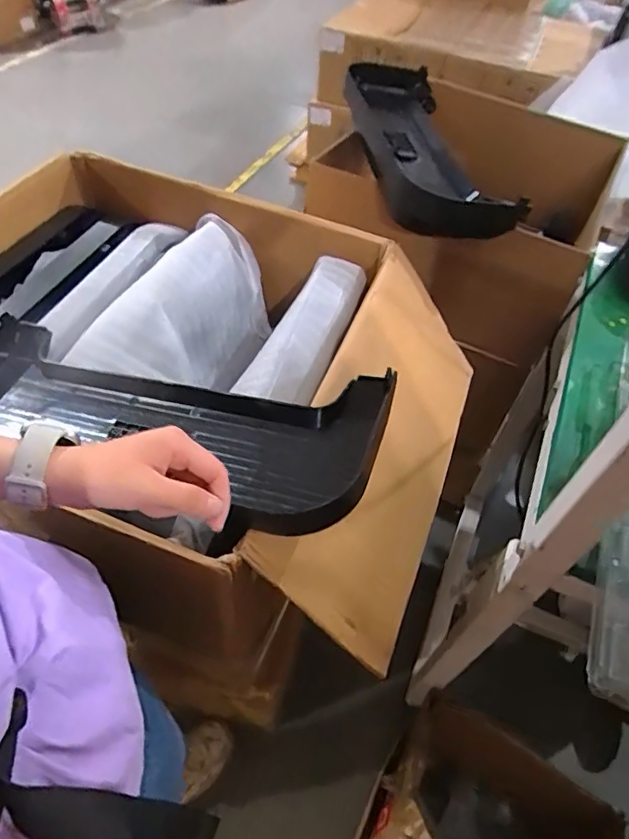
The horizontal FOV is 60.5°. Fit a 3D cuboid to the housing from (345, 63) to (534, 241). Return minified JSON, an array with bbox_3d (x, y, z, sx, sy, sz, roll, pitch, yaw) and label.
[{"bbox_3d":[0.165,-0.453,0.897,0.180,0.120,0.486,-7,52,-10],"label":"housing"}]

